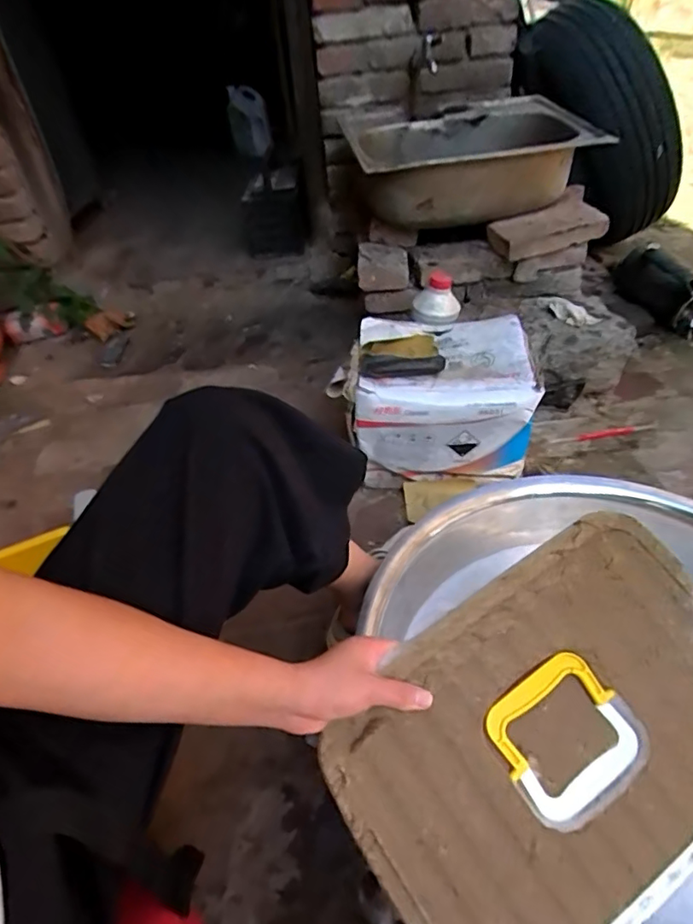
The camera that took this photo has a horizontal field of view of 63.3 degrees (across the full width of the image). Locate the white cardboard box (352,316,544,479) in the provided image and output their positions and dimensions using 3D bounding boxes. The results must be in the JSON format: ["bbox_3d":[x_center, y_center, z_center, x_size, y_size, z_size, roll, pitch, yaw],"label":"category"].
[{"bbox_3d":[0.176,-0.127,1.062,0.308,0.209,0.216,-3,40,6],"label":"white cardboard box"}]

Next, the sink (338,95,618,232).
[{"bbox_3d":[0.277,-0.705,1.338,0.528,0.180,0.456,-9,40,-1],"label":"sink"}]

